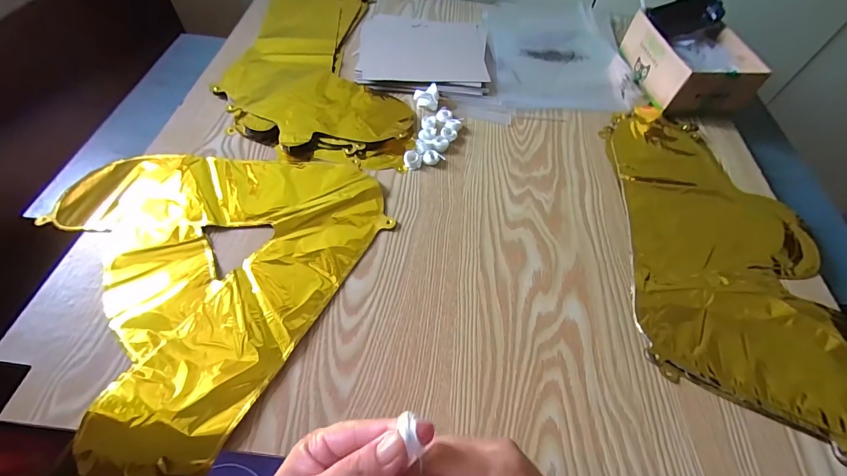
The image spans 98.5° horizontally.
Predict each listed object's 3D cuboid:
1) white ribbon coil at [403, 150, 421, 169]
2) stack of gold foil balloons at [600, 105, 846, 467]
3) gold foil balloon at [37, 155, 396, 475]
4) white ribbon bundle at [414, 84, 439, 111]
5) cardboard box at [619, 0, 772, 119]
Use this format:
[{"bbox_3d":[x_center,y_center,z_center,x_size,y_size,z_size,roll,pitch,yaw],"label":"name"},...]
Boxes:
[{"bbox_3d":[-0.014,-0.099,0.464,0.020,0.012,0.022,2,56,-2],"label":"white ribbon coil"},{"bbox_3d":[0.336,-0.004,0.417,0.217,0.013,0.415,8,56,2],"label":"stack of gold foil balloons"},{"bbox_3d":[-0.251,0.020,0.384,0.333,0.036,0.358,26,59,14],"label":"gold foil balloon"},{"bbox_3d":[0.004,-0.202,0.523,0.033,0.020,0.030,-2,56,-5],"label":"white ribbon bundle"},{"bbox_3d":[0.409,-0.273,0.562,0.136,0.068,0.183,2,56,-2],"label":"cardboard box"}]

